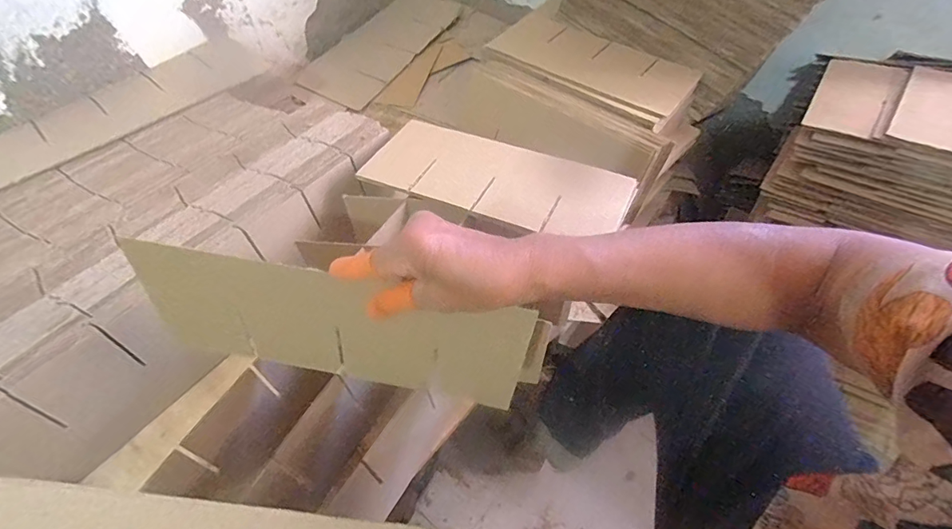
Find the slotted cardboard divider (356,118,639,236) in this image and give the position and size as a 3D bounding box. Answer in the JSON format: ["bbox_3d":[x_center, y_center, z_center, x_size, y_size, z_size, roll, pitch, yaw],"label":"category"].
[{"bbox_3d":[0.023,-0.112,0.570,0.320,0.008,0.141,19,53,18],"label":"slotted cardboard divider"}]

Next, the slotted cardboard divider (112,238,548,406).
[{"bbox_3d":[-0.117,0.052,0.383,0.312,0.139,0.010,9,44,2],"label":"slotted cardboard divider"}]

